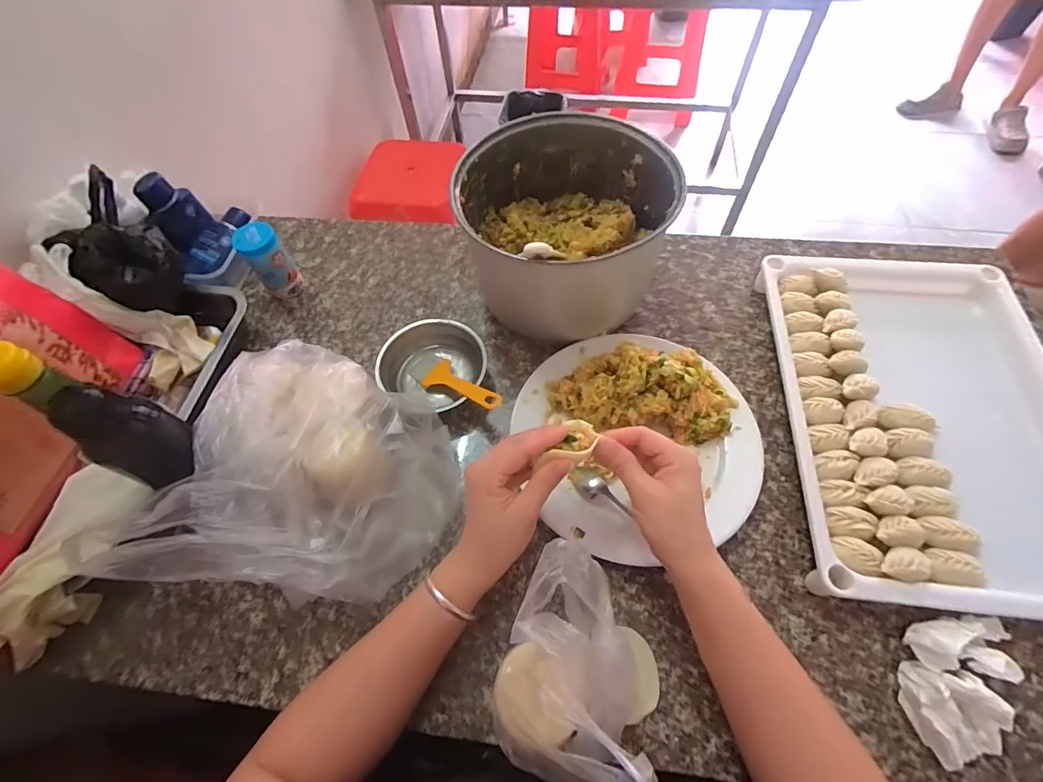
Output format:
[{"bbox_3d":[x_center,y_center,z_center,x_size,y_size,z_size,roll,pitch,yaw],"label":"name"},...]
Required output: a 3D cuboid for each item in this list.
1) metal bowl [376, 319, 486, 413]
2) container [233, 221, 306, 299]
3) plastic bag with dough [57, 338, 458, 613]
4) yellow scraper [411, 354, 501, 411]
[{"bbox_3d":[-0.099,-0.027,0.530,0.122,0.045,0.104,23,64,15],"label":"metal bowl"},{"bbox_3d":[-0.320,-0.166,0.590,0.047,0.089,0.052,-36,65,-17],"label":"container"},{"bbox_3d":[-0.201,0.077,0.433,0.257,0.108,0.233,10,61,9],"label":"plastic bag with dough"},{"bbox_3d":[-0.072,-0.009,0.503,0.137,0.015,0.039,24,61,43],"label":"yellow scraper"}]

